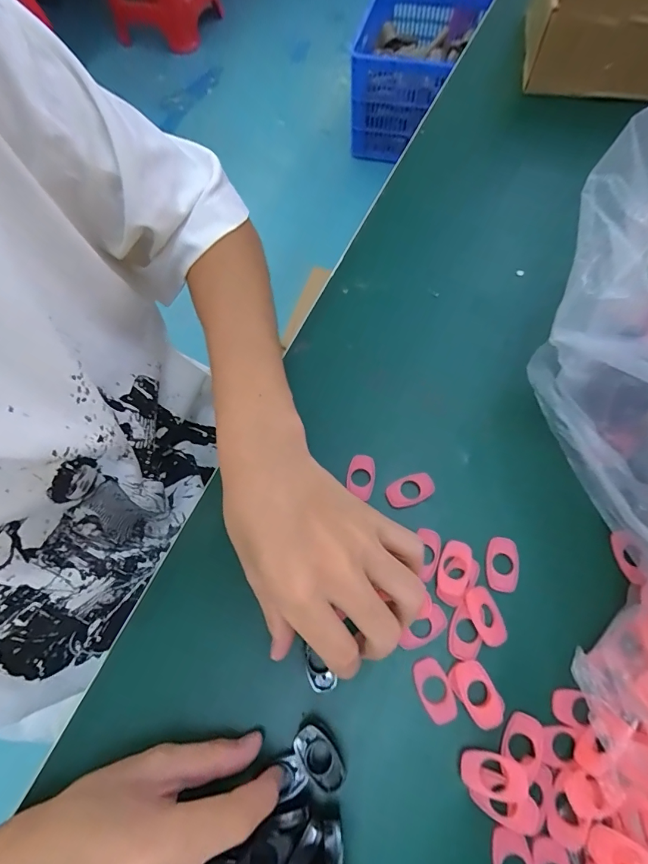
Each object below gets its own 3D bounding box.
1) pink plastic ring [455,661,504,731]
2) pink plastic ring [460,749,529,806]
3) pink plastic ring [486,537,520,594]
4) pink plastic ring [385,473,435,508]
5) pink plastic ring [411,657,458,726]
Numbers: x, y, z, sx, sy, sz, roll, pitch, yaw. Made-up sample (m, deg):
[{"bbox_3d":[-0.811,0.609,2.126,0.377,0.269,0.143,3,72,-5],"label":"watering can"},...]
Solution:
[{"bbox_3d":[0.087,0.148,0.232,0.018,0.005,0.031,-24,69,-7],"label":"pink plastic ring"},{"bbox_3d":[0.089,0.180,0.216,0.032,0.008,0.019,13,69,8],"label":"pink plastic ring"},{"bbox_3d":[0.113,0.084,0.261,0.019,0.005,0.032,10,69,7],"label":"pink plastic ring"},{"bbox_3d":[0.059,0.040,0.282,0.033,0.005,0.019,-18,68,-4],"label":"pink plastic ring"},{"bbox_3d":[0.063,0.148,0.237,0.019,0.004,0.033,-26,69,-7],"label":"pink plastic ring"}]

